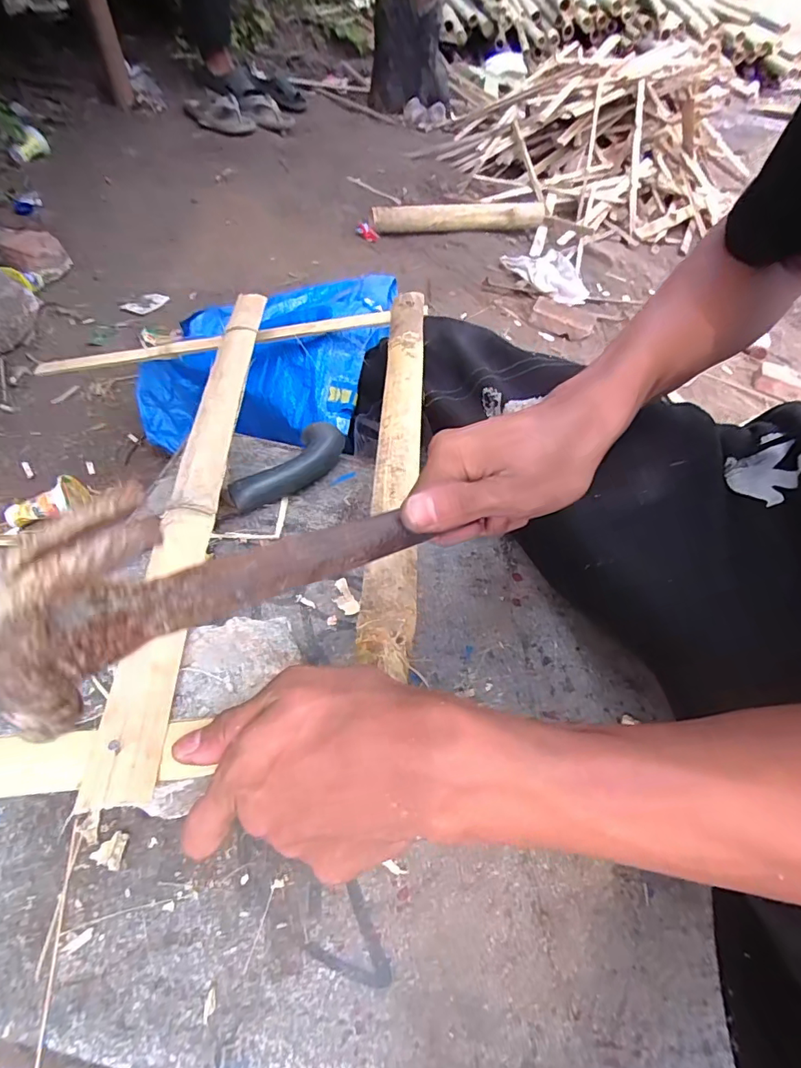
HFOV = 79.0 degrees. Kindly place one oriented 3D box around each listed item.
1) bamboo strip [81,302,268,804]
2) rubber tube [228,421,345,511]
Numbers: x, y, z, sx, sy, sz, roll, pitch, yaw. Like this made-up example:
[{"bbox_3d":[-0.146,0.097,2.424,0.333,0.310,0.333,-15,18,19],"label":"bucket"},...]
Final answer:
[{"bbox_3d":[-0.152,-0.064,0.378,0.033,0.010,0.487,-1,51,-5],"label":"bamboo strip"},{"bbox_3d":[-0.104,-0.065,0.478,0.040,0.032,0.140,30,55,19],"label":"rubber tube"}]

